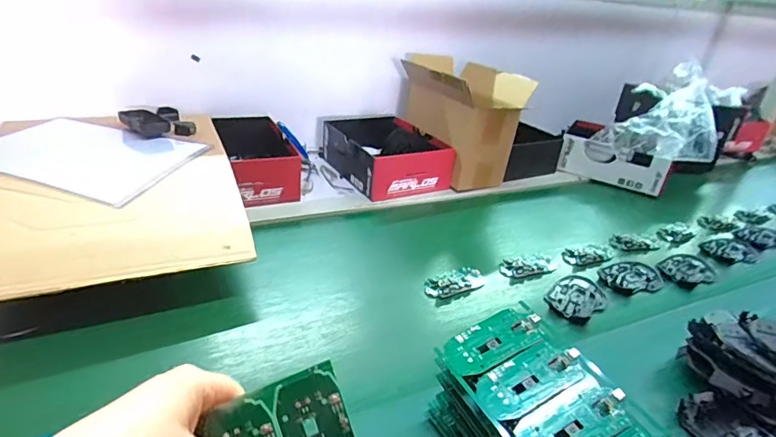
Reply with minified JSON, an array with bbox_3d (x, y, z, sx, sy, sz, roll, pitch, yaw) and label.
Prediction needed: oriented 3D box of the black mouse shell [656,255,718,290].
[{"bbox_3d":[0.520,0.090,0.800,0.119,0.014,0.068,-13,35,-32],"label":"black mouse shell"}]

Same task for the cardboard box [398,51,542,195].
[{"bbox_3d":[0.160,-0.215,1.025,0.171,0.214,0.246,-11,34,-30],"label":"cardboard box"}]

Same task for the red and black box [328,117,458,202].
[{"bbox_3d":[-0.014,-0.150,1.000,0.190,0.090,0.283,-10,34,-29],"label":"red and black box"}]

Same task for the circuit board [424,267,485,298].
[{"bbox_3d":[0.103,0.095,0.697,0.096,0.012,0.046,-13,35,-33],"label":"circuit board"}]

